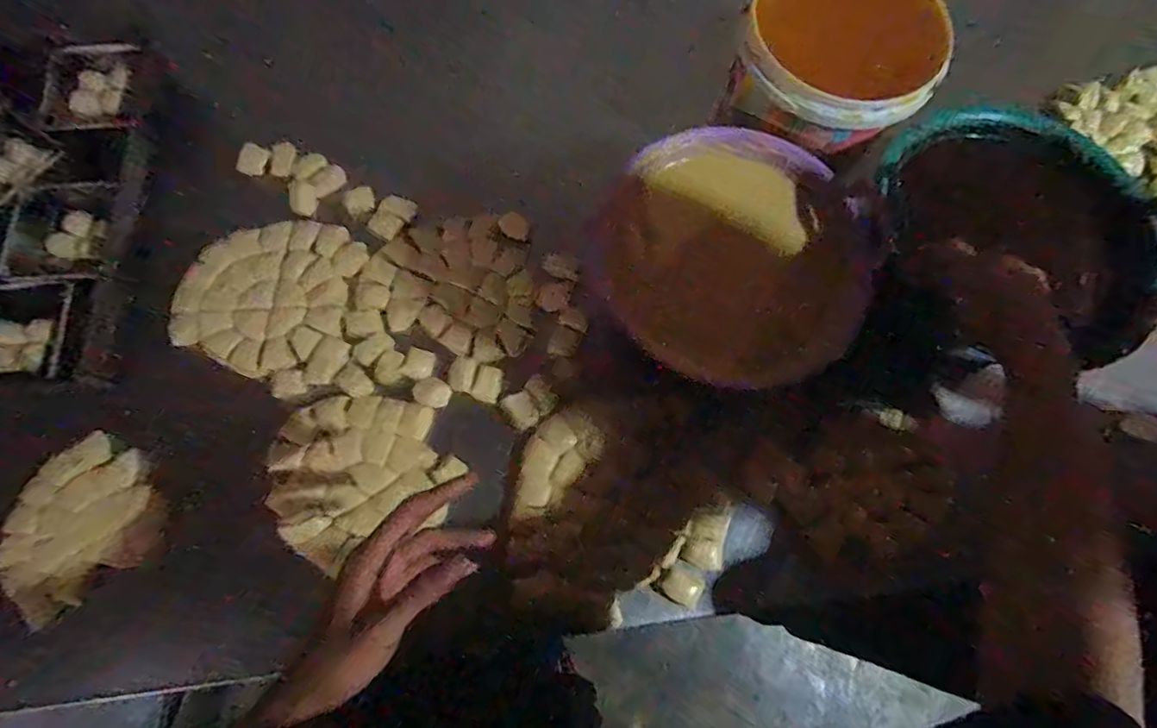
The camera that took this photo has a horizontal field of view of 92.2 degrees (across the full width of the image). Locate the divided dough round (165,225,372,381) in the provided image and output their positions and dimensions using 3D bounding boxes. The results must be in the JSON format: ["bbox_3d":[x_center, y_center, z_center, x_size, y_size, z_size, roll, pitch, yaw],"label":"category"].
[{"bbox_3d":[-0.363,-0.086,0.651,0.186,0.020,0.189,1,73,-2],"label":"divided dough round"}]

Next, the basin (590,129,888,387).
[{"bbox_3d":[0.174,-0.118,0.632,0.265,0.093,0.293,-43,80,-13],"label":"basin"}]

